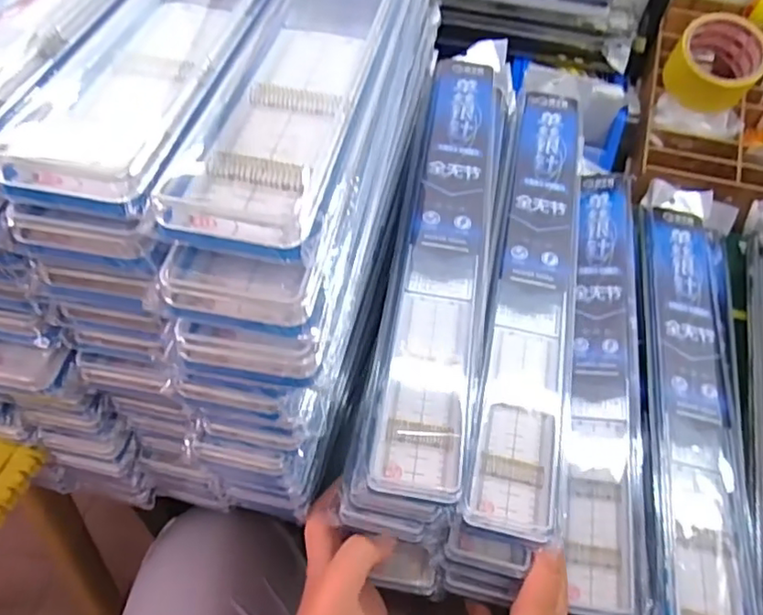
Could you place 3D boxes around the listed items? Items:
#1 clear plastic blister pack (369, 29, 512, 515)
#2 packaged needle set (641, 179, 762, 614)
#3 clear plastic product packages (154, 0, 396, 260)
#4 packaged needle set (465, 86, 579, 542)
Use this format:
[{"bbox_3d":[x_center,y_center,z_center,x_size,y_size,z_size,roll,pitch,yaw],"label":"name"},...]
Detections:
[{"bbox_3d":[0.057,-0.073,0.485,0.066,0.034,0.458,10,55,3],"label":"clear plastic blister pack"},{"bbox_3d":[0.264,0.058,0.513,0.083,0.024,0.466,14,52,6],"label":"packaged needle set"},{"bbox_3d":[-0.017,-0.186,0.338,0.061,0.024,0.419,11,52,4],"label":"clear plastic product packages"},{"bbox_3d":[0.123,-0.039,0.481,0.059,0.020,0.432,12,56,5],"label":"packaged needle set"}]

